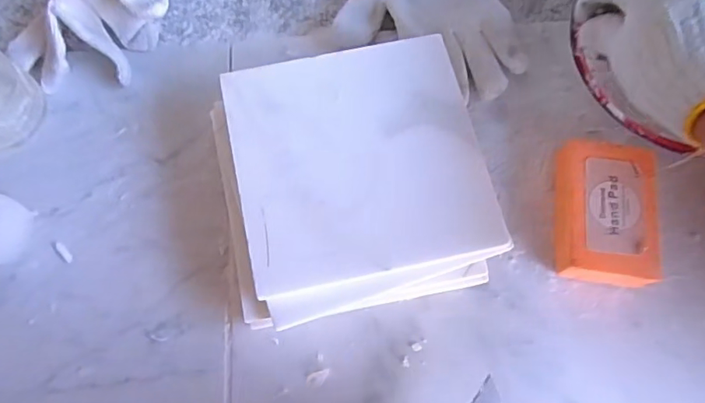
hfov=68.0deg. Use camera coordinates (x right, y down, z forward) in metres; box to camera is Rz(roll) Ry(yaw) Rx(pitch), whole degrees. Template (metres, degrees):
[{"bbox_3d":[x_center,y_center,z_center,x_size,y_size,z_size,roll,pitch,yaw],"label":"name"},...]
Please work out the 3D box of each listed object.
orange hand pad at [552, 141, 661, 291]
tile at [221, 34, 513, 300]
[{"bbox_3d":[0.174,0.008,0.362,0.062,0.033,0.095,11,71,3],"label":"orange hand pad"},{"bbox_3d":[0.005,-0.029,0.329,0.151,0.005,0.149,-12,72,-5],"label":"tile"}]

